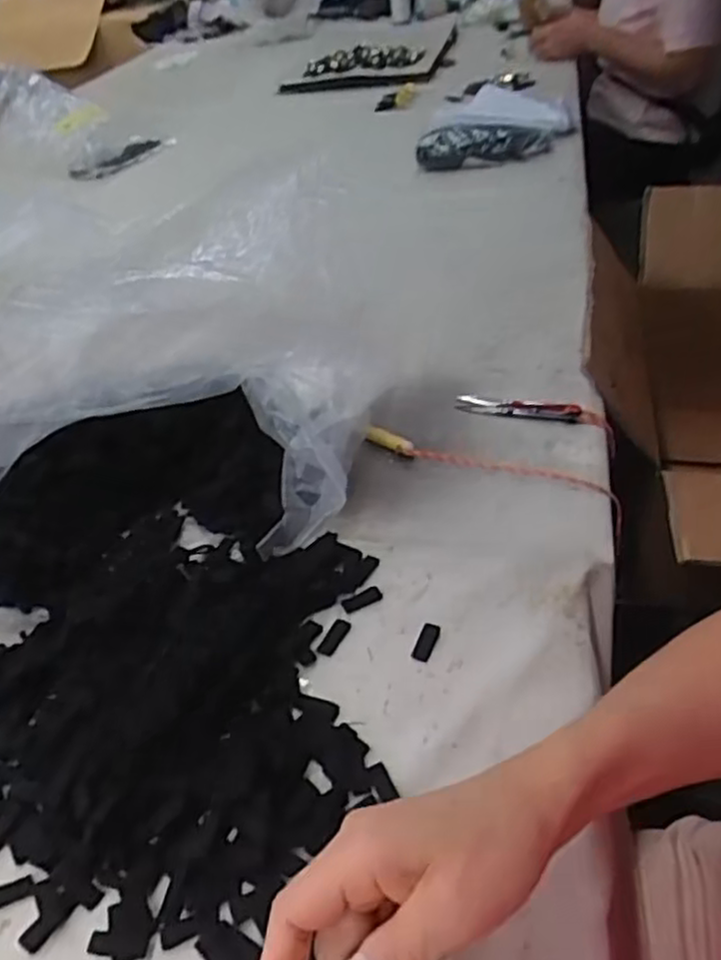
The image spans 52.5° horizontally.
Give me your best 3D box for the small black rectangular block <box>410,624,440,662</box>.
[{"bbox_3d":[0.039,0.096,0.438,0.011,0.004,0.025,13,44,22],"label":"small black rectangular block"}]

